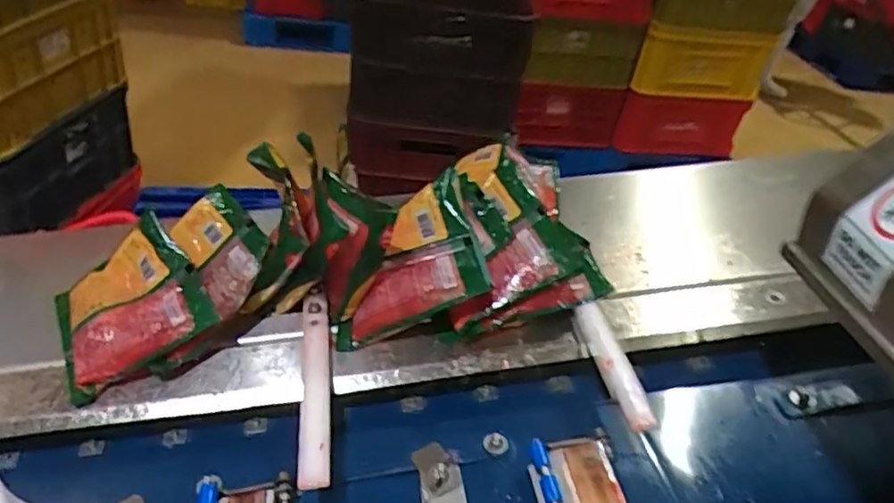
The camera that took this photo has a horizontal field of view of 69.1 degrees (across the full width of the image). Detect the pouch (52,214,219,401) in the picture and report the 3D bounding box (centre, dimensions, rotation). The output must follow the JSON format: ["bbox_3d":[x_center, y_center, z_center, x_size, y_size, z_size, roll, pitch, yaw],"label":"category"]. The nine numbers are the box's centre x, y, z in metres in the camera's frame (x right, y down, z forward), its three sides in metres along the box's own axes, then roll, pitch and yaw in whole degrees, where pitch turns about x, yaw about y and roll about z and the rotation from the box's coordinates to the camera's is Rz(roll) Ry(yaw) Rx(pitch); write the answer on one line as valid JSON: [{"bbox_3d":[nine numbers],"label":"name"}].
[{"bbox_3d":[-0.273,0.041,0.543,0.125,0.034,0.134,-36,50,-7],"label":"pouch"}]

